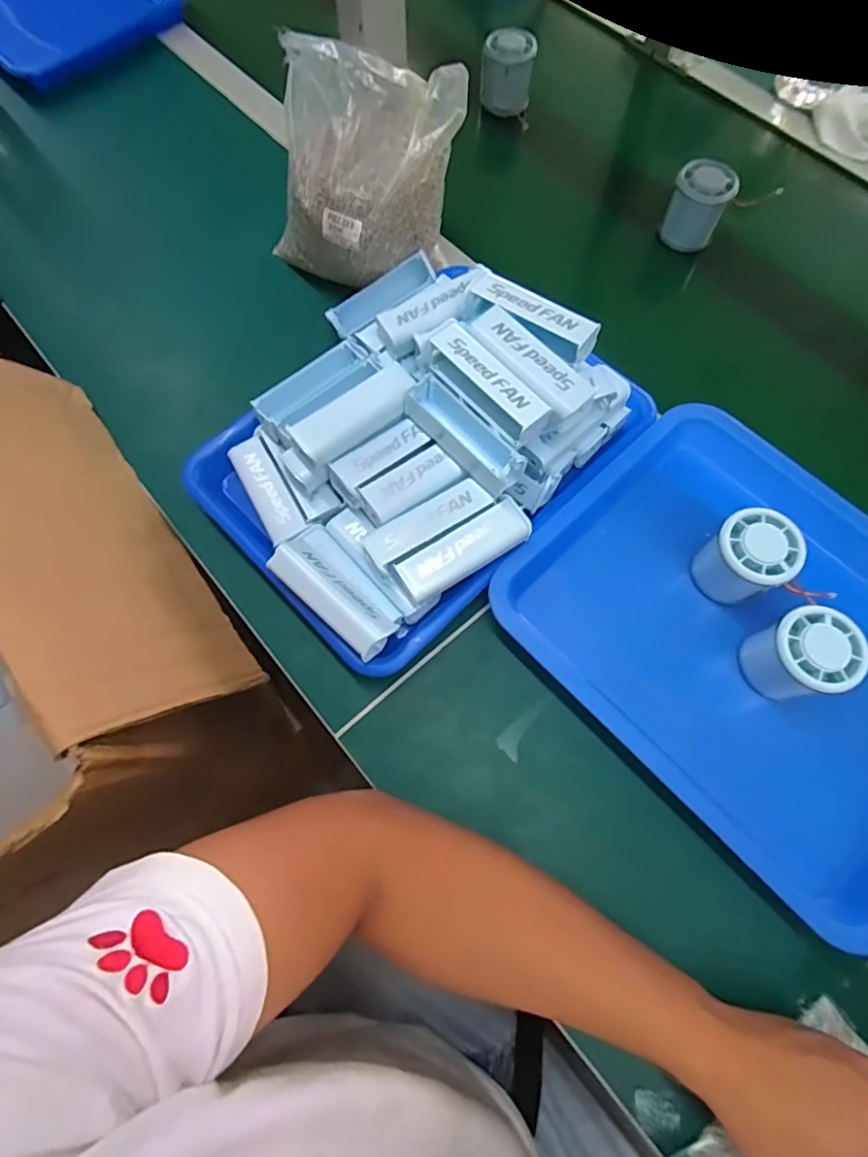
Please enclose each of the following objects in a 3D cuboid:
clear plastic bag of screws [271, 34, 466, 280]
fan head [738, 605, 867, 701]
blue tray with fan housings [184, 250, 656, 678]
[{"bbox_3d":[-0.061,-0.348,0.485,0.160,0.087,0.162,14,111,1],"label":"clear plastic bag of screws"},{"bbox_3d":[0.254,0.055,0.388,0.050,0.061,0.056,-25,71,-10],"label":"fan head"},{"bbox_3d":[-0.021,-0.121,0.429,0.259,0.096,0.313,42,74,14],"label":"blue tray with fan housings"}]

